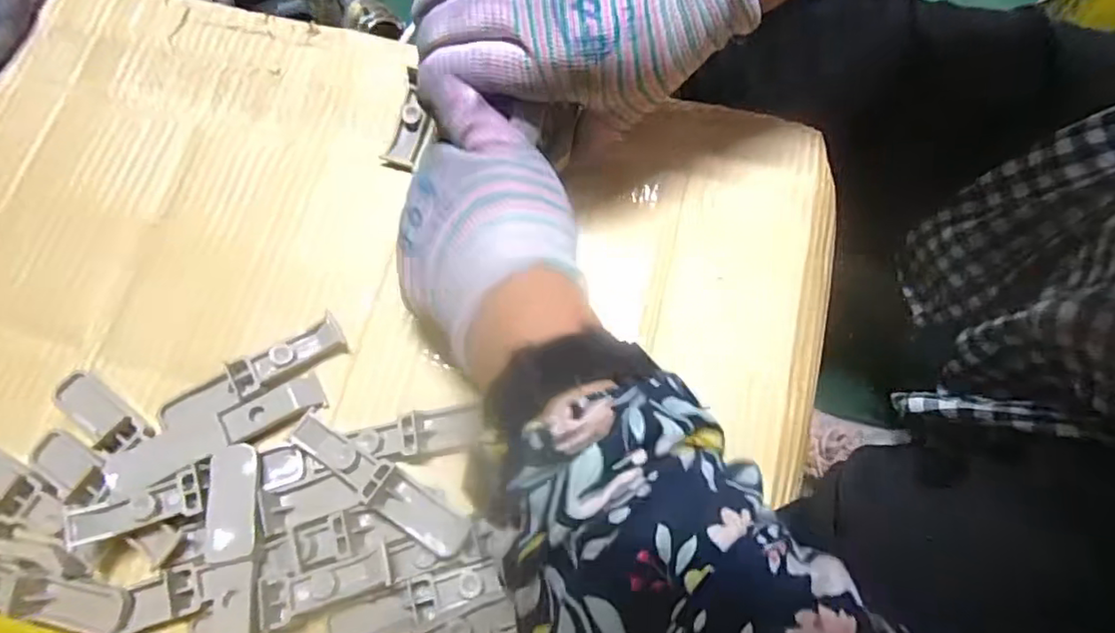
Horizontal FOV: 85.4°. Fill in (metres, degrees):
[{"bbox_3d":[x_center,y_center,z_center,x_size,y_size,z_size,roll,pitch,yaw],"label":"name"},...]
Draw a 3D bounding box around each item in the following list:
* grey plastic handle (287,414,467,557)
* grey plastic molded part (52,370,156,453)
[{"bbox_3d":[-0.086,0.079,0.289,0.098,0.014,0.020,31,76,9],"label":"grey plastic handle"},{"bbox_3d":[-0.231,0.051,0.305,0.057,0.014,0.021,34,77,9],"label":"grey plastic molded part"}]

